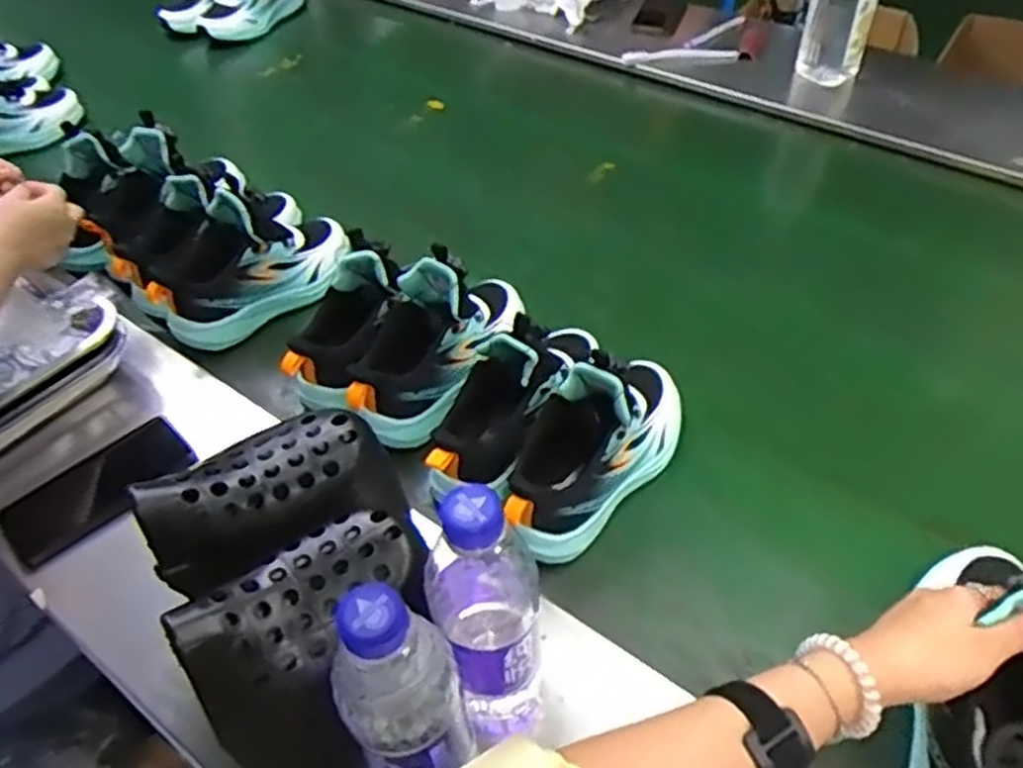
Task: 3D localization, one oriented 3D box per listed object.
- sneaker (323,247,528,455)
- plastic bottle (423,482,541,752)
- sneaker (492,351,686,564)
[{"bbox_3d":[-0.071,-0.055,0.705,0.080,0.117,0.205,15,50,15],"label":"sneaker"},{"bbox_3d":[-0.014,0.131,0.450,0.058,0.224,0.071,-8,48,-5],"label":"plastic bottle"},{"bbox_3d":[0.071,0.036,0.628,0.077,0.116,0.212,34,57,29],"label":"sneaker"}]

